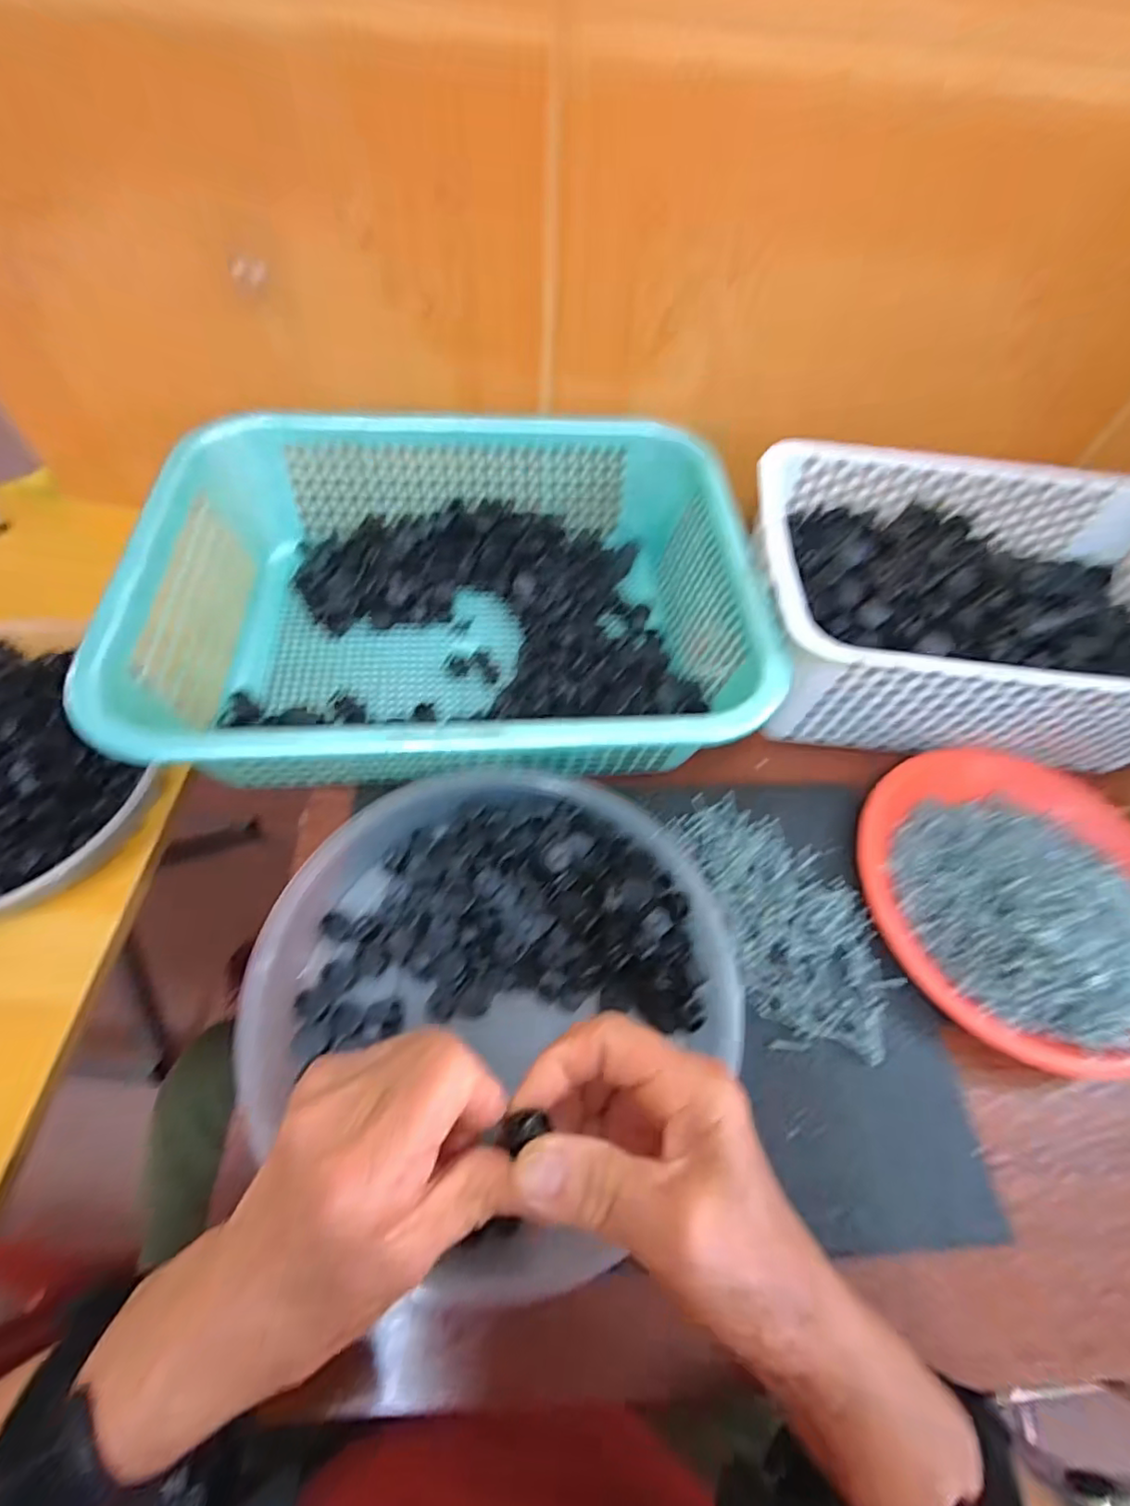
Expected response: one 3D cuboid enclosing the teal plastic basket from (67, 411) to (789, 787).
[{"bbox_3d":[-0.075,-0.111,0.416,0.380,0.097,0.288,-4,61,-6],"label":"teal plastic basket"}]

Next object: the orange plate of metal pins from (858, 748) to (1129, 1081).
[{"bbox_3d":[0.283,0.078,0.348,0.185,0.046,0.191,2,60,-3],"label":"orange plate of metal pins"}]

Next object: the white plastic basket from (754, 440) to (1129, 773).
[{"bbox_3d":[0.282,-0.108,0.424,0.305,0.089,0.202,6,60,0],"label":"white plastic basket"}]

